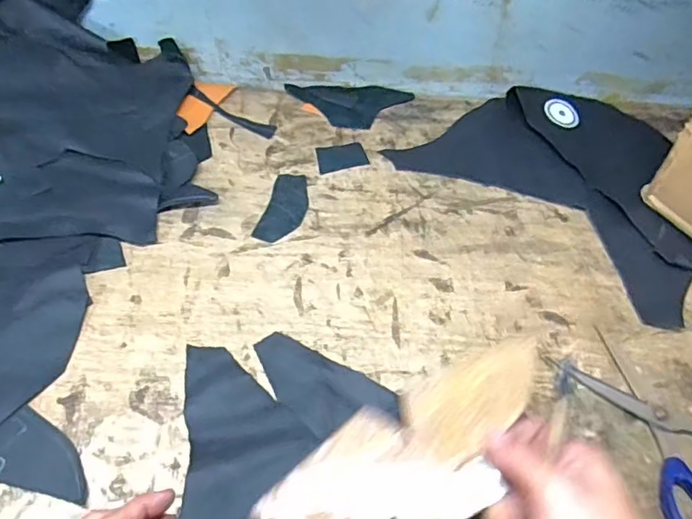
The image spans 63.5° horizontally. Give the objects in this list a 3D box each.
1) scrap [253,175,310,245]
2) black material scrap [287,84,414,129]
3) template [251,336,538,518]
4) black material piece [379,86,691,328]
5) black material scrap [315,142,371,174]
[{"bbox_3d":[-0.055,-0.049,0.517,0.036,0.004,0.089,12,50,4],"label":"scrap"},{"bbox_3d":[0.005,-0.174,0.627,0.139,0.004,0.079,1,50,-5],"label":"black material scrap"},{"bbox_3d":[0.042,0.113,0.318,0.179,0.009,0.076,-30,58,-9],"label":"template"},{"bbox_3d":[0.236,-0.097,0.573,0.299,0.021,0.253,35,56,22],"label":"black material piece"},{"bbox_3d":[-0.005,-0.105,0.570,0.052,0.004,0.039,-11,52,-14],"label":"black material scrap"}]

